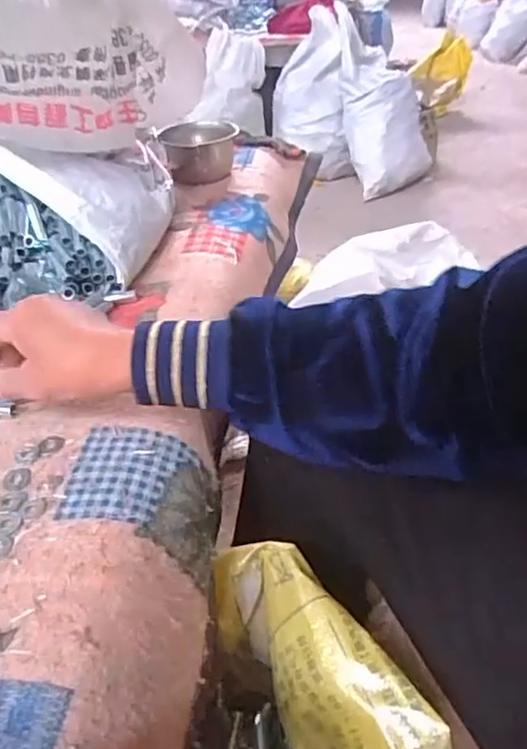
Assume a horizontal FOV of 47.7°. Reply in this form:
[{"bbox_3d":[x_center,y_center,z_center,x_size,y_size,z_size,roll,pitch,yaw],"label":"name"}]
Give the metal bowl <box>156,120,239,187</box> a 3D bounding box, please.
[{"bbox_3d":[-0.099,-0.338,0.905,0.107,0.066,0.131,-12,37,-14],"label":"metal bowl"}]

